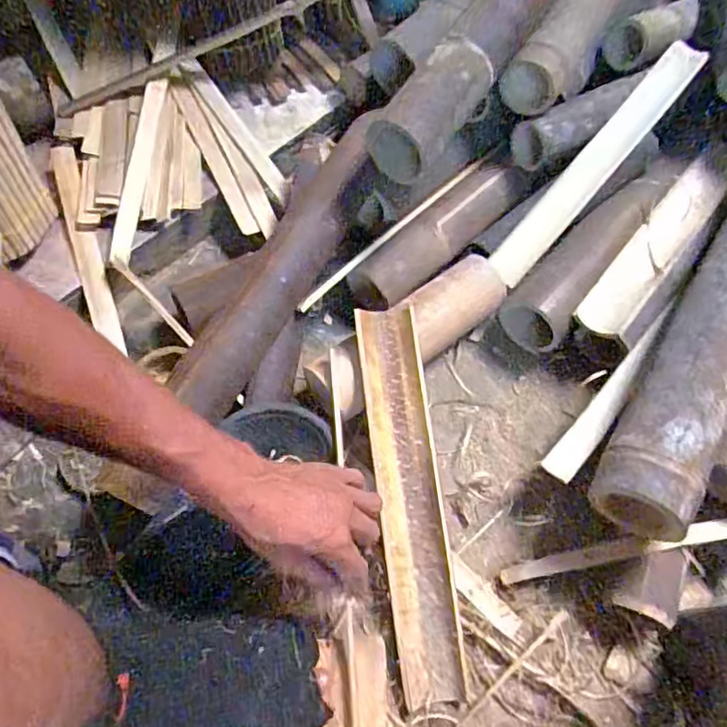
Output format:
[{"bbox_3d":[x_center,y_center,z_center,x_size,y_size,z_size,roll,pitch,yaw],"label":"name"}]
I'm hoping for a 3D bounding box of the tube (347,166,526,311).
[{"bbox_3d":[0.085,-0.150,0.681,0.261,0.055,0.055,-41,73,-20],"label":"tube"}]

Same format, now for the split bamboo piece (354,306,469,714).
[{"bbox_3d":[0.045,0.128,0.559,0.062,0.025,0.366,-6,80,-7],"label":"split bamboo piece"}]

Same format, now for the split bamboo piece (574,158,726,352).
[{"bbox_3d":[0.343,-0.134,0.666,0.068,0.030,0.272,36,67,14],"label":"split bamboo piece"}]

